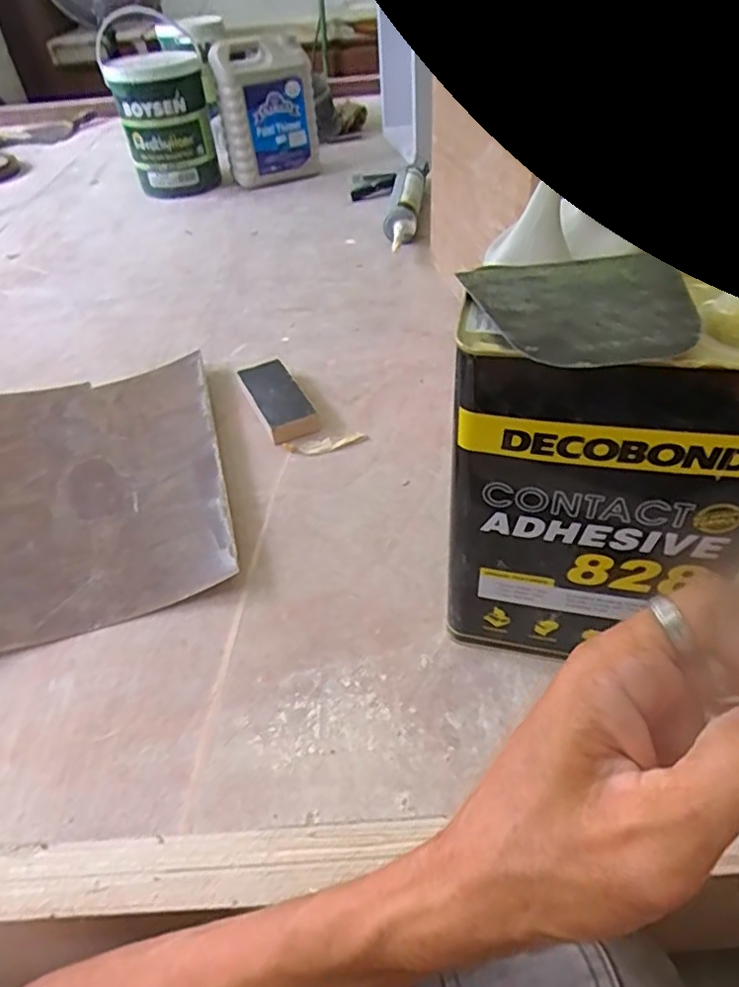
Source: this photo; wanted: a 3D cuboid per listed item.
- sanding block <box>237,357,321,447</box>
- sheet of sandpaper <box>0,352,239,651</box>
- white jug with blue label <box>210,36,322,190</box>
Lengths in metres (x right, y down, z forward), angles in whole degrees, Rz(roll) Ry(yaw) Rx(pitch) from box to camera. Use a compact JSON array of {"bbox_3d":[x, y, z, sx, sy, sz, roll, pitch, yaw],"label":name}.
[{"bbox_3d":[-0.103,-0.105,0.678,0.053,0.023,0.143,-21,46,-16],"label":"sanding block"},{"bbox_3d":[-0.276,-0.017,0.601,0.248,0.019,0.369,-14,43,-9],"label":"sheet of sandpaper"},{"bbox_3d":[-0.211,-0.803,1.289,0.194,0.247,0.118,-10,42,-4],"label":"white jug with blue label"}]

